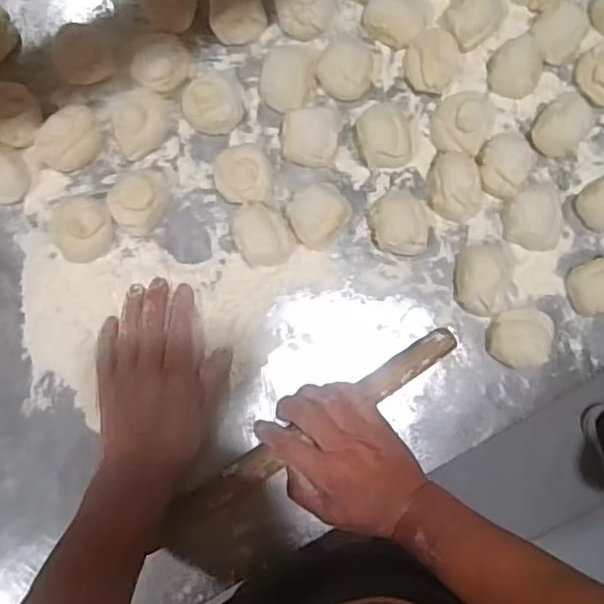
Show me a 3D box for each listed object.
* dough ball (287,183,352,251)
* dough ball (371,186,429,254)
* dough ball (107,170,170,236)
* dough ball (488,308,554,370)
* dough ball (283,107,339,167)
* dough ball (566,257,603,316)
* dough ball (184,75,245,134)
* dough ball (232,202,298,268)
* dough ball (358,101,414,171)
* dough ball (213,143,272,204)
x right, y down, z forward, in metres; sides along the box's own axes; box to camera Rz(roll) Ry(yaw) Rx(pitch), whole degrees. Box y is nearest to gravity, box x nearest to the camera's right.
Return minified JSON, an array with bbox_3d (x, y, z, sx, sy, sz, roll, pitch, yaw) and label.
[{"bbox_3d":[0.016,-0.080,0.540,0.050,0.030,0.058,40,83,2],"label":"dough ball"},{"bbox_3d":[0.088,-0.074,0.550,0.046,0.034,0.059,8,83,-2],"label":"dough ball"},{"bbox_3d":[-0.145,-0.088,0.534,0.046,0.029,0.058,13,83,-1],"label":"dough ball"},{"bbox_3d":[0.196,0.032,0.538,0.052,0.037,0.050,0,83,-3],"label":"dough ball"},{"bbox_3d":[0.007,-0.148,0.549,0.047,0.032,0.045,0,83,-3],"label":"dough ball"},{"bbox_3d":[0.268,-0.014,0.548,0.044,0.032,0.048,0,83,-3],"label":"dough ball"},{"bbox_3d":[-0.080,-0.179,0.549,0.054,0.027,0.050,0,83,-3],"label":"dough ball"},{"bbox_3d":[-0.035,-0.058,0.531,0.047,0.028,0.057,-32,86,-6],"label":"dough ball"},{"bbox_3d":[0.077,-0.153,0.554,0.050,0.033,0.057,-4,83,-3],"label":"dough ball"},{"bbox_3d":[-0.053,-0.113,0.542,0.049,0.028,0.051,0,83,-3],"label":"dough ball"}]

